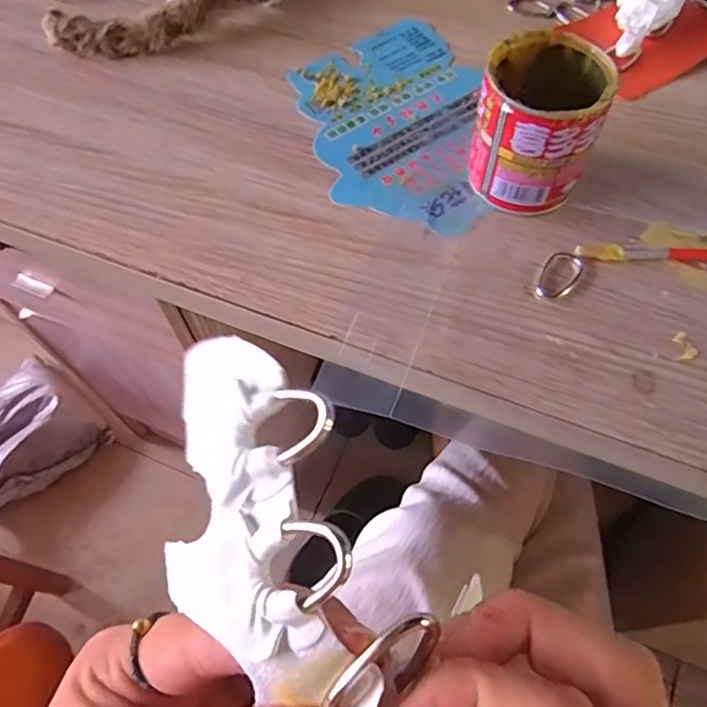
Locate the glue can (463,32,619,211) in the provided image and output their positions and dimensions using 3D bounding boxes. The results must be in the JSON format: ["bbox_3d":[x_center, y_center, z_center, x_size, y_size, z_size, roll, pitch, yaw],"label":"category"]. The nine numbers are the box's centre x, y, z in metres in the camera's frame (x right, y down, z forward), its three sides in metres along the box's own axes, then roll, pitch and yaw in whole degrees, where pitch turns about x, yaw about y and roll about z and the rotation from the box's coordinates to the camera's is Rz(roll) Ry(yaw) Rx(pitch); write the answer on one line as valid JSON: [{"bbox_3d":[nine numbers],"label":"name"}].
[{"bbox_3d":[0.099,-0.122,0.318,0.060,0.069,0.061,-1,61,1],"label":"glue can"}]

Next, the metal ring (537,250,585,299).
[{"bbox_3d":[0.111,-0.043,0.314,0.019,0.004,0.032,30,66,16],"label":"metal ring"}]

